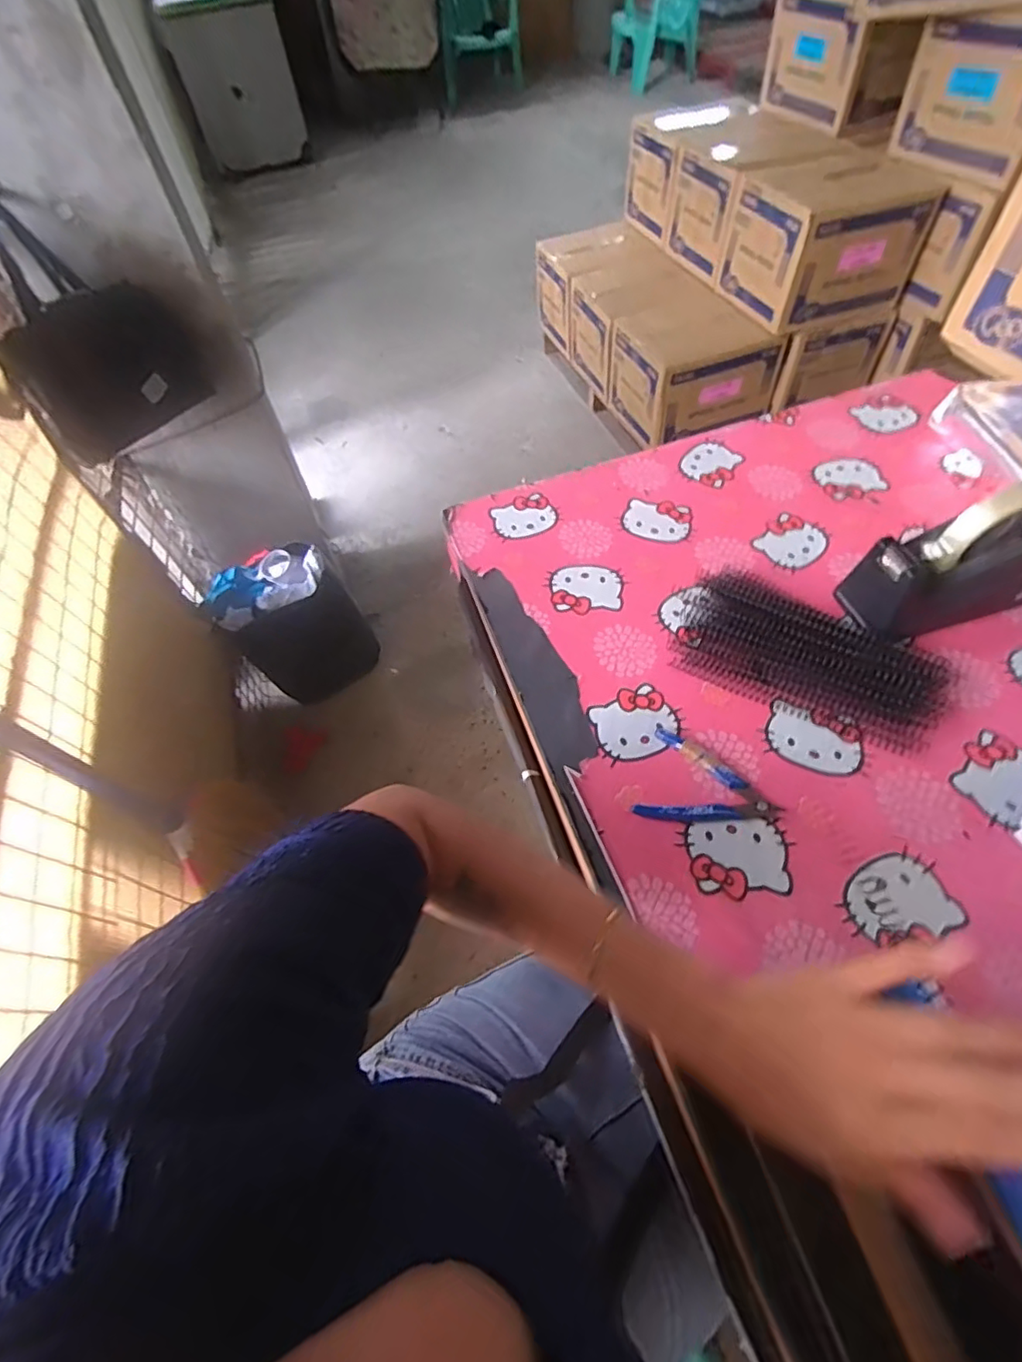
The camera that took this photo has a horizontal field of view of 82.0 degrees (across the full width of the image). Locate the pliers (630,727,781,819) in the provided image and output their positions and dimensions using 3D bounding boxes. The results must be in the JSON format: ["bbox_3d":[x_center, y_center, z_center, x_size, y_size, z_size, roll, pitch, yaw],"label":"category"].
[{"bbox_3d":[0.173,0.092,0.510,0.110,0.014,0.088,17,60,15],"label":"pliers"}]

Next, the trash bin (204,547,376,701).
[{"bbox_3d":[-0.564,-0.150,1.538,0.333,0.342,0.292,38,74,17],"label":"trash bin"}]

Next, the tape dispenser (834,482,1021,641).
[{"bbox_3d":[0.433,-0.110,0.546,0.205,0.112,0.065,-11,57,-2],"label":"tape dispenser"}]

